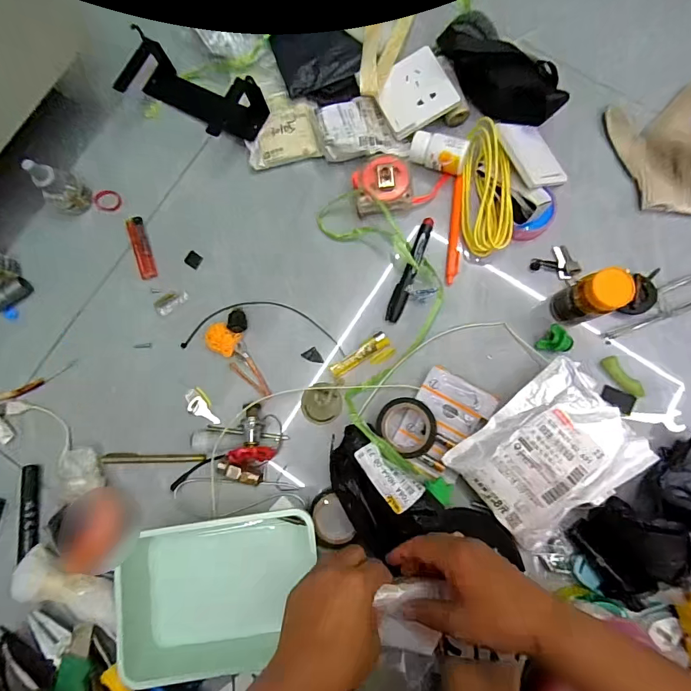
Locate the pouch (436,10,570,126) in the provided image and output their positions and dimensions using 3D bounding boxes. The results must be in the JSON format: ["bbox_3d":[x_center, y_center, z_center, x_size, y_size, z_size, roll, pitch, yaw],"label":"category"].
[{"bbox_3d":[0.181,-0.326,0.493,0.171,0.063,0.068,35,85,7],"label":"pouch"}]

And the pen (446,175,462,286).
[{"bbox_3d":[0.133,-0.139,0.496,0.014,0.008,0.131,6,82,3],"label":"pen"}]

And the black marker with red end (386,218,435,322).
[{"bbox_3d":[0.077,-0.091,0.486,0.017,0.017,0.131,21,83,5],"label":"black marker with red end"}]

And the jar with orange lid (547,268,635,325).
[{"bbox_3d":[0.260,-0.049,0.438,0.045,0.087,0.040,-20,82,0],"label":"jar with orange lid"}]

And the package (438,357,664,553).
[{"bbox_3d":[0.218,0.119,0.441,0.167,0.044,0.137,-41,82,-3],"label":"package"}]

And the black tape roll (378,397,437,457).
[{"bbox_3d":[0.069,0.088,0.455,0.067,0.022,0.058,41,86,7],"label":"black tape roll"}]

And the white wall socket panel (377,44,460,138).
[{"bbox_3d":[0.083,-0.307,0.501,0.085,0.017,0.086,-26,82,-1],"label":"white wall socket panel"}]

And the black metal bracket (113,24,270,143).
[{"bbox_3d":[-0.194,-0.314,0.517,0.190,0.045,0.079,28,84,6],"label":"black metal bracket"}]

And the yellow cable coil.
[{"bbox_3d":[0.162,-0.183,0.480,0.052,0.045,0.153,-4,82,2],"label":"yellow cable coil"}]

